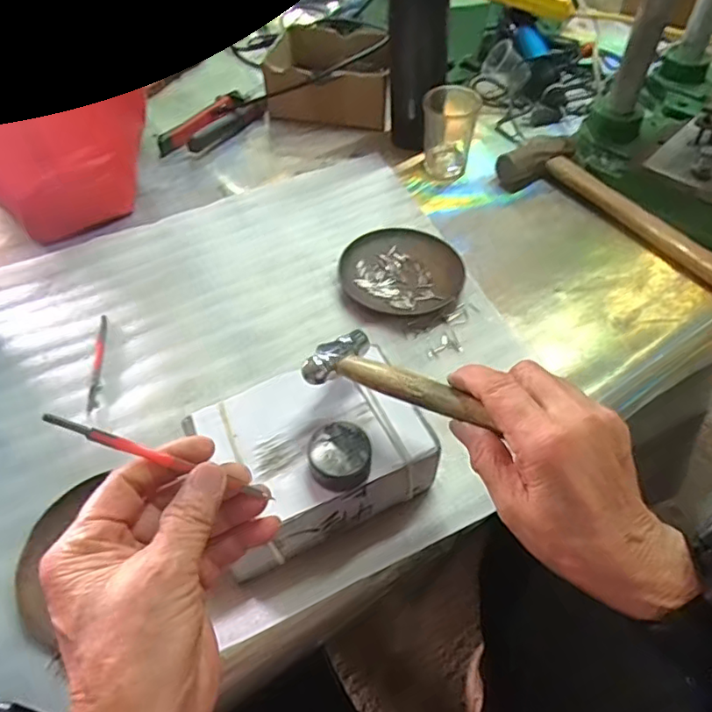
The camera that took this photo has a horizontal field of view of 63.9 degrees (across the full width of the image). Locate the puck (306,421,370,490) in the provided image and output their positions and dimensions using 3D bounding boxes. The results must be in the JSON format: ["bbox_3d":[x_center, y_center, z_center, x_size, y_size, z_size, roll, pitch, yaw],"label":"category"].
[{"bbox_3d":[-0.010,0.062,0.347,0.036,0.026,0.034,0,50,0],"label":"puck"}]

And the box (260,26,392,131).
[{"bbox_3d":[-0.035,-0.360,0.738,0.155,0.070,0.143,2,50,2],"label":"box"}]

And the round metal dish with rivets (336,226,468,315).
[{"bbox_3d":[0.042,-0.080,0.540,0.112,0.013,0.108,0,50,0],"label":"round metal dish with rivets"}]

